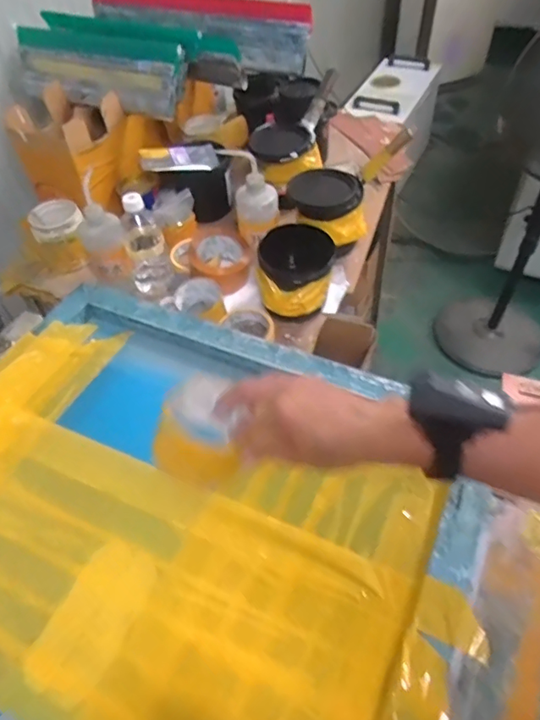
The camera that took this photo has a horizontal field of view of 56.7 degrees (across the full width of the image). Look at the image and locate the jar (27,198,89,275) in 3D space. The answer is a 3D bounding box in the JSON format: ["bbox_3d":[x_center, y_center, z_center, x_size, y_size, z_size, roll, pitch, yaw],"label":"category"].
[{"bbox_3d":[-0.396,-0.229,0.965,0.091,0.122,0.085,-2,51,2],"label":"jar"}]

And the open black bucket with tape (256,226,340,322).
[{"bbox_3d":[0.046,-0.130,0.816,0.123,0.121,0.130,-1,51,3],"label":"open black bucket with tape"}]

